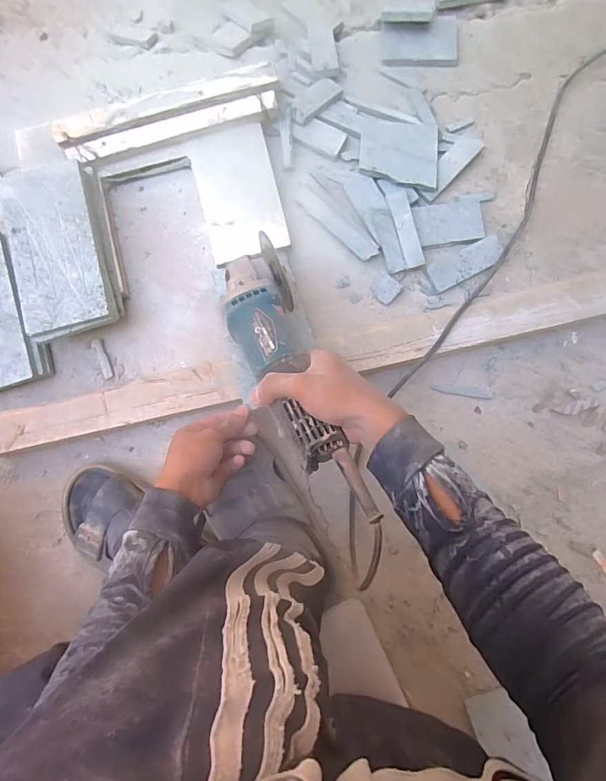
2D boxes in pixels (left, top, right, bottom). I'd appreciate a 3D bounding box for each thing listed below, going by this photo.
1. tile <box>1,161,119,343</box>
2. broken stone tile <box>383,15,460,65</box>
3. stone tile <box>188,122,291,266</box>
[{"bbox_3d":[-0.300,-0.170,0.526,0.106,0.016,0.209,-15,84,1],"label":"tile"},{"bbox_3d":[0.161,-0.481,0.599,0.101,0.011,0.072,1,84,2],"label":"broken stone tile"},{"bbox_3d":[-0.081,-0.255,0.566,0.100,0.008,0.164,-15,87,1],"label":"stone tile"}]

